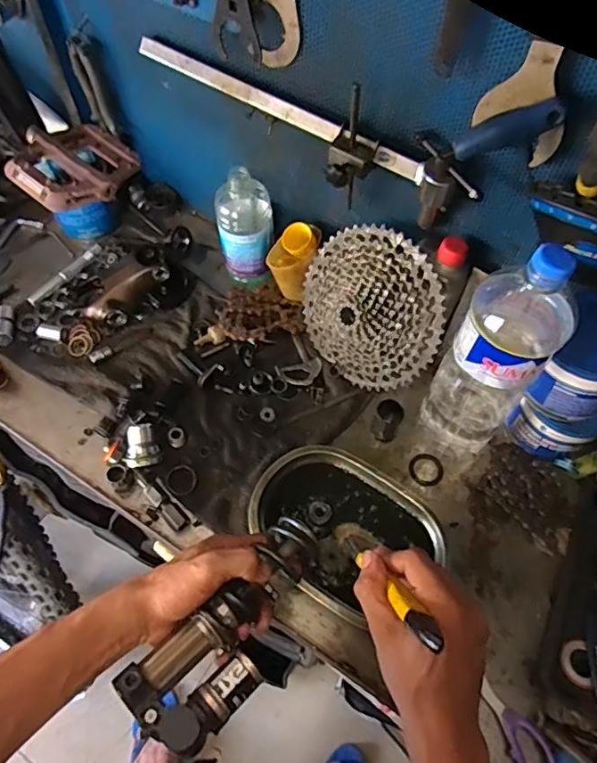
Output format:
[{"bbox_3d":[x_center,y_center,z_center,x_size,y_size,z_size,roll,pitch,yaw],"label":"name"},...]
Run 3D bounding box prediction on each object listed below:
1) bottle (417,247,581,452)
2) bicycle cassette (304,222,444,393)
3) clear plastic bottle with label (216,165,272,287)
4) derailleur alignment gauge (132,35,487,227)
[{"bbox_3d":[0.196,-0.016,0.544,0.083,0.317,0.086,34,65,17],"label":"bottle"},{"bbox_3d":[0.076,-0.084,0.647,0.197,0.191,0.048,44,38,20],"label":"bicycle cassette"},{"bbox_3d":[-0.072,-0.202,0.733,0.070,0.171,0.061,-6,60,-4],"label":"clear plastic bottle with label"},{"bbox_3d":[-0.011,-0.270,0.593,0.427,0.093,0.064,29,64,15],"label":"derailleur alignment gauge"}]

